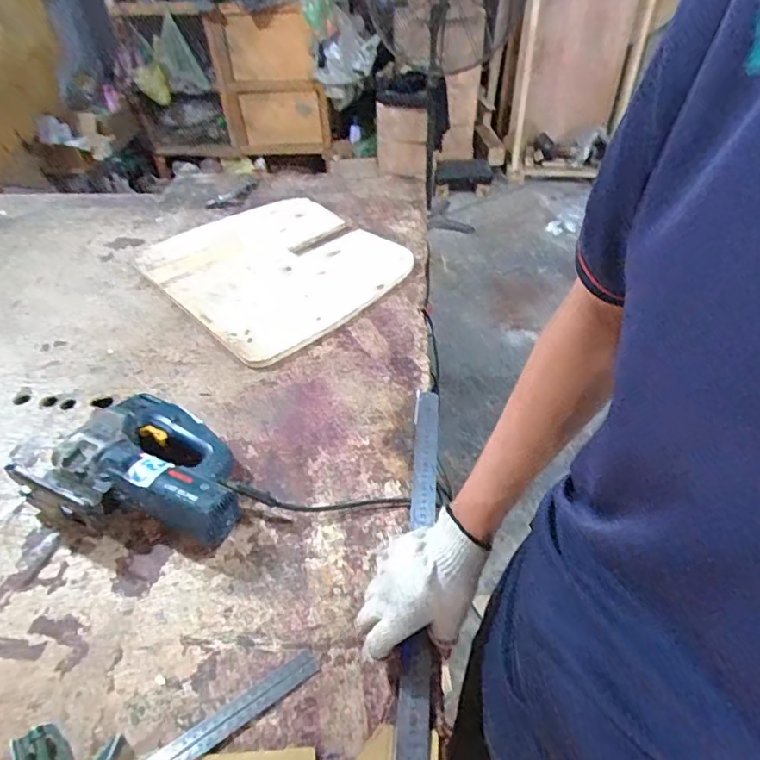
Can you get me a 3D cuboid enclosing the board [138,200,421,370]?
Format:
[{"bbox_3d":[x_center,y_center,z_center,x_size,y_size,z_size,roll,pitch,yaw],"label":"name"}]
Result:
[{"bbox_3d":[-0.214,-0.238,1.078,0.410,0.020,0.488,-37,58,-26],"label":"board"}]

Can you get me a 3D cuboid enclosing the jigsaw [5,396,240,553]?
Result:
[{"bbox_3d":[-0.286,0.118,0.665,0.246,0.076,0.182,25,49,25],"label":"jigsaw"}]

